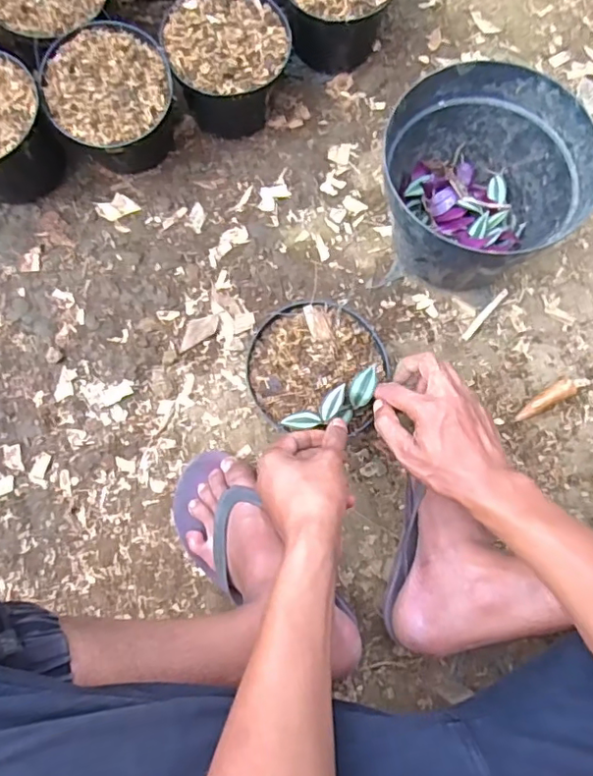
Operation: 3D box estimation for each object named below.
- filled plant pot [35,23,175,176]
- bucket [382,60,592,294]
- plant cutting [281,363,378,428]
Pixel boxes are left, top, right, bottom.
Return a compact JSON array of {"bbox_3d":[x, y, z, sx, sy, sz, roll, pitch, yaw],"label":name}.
[{"bbox_3d":[-0.216,-0.336,0.668,0.140,0.104,0.141,-11,80,-3],"label":"filled plant pot"},{"bbox_3d":[0.203,-0.224,0.635,0.202,0.160,0.213,0,80,-1],"label":"bucket"},{"bbox_3d":[0.039,0.018,0.550,0.103,0.020,0.032,-30,82,7],"label":"plant cutting"}]

